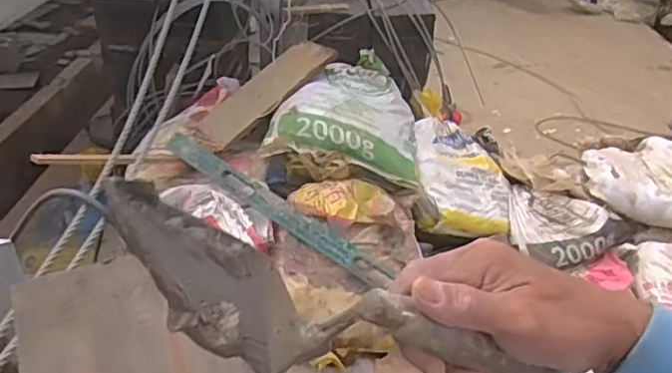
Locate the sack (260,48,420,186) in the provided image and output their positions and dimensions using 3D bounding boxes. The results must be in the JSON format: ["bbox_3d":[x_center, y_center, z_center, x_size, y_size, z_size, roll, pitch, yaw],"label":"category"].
[{"bbox_3d":[0.057,-0.243,1.838,0.432,0.155,0.584,8,33,7],"label":"sack"}]

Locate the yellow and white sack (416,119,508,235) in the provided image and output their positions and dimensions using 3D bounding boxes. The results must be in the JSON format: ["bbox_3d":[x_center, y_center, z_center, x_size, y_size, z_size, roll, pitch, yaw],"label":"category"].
[{"bbox_3d":[0.402,-0.048,1.894,0.306,0.162,0.460,4,33,1],"label":"yellow and white sack"}]

